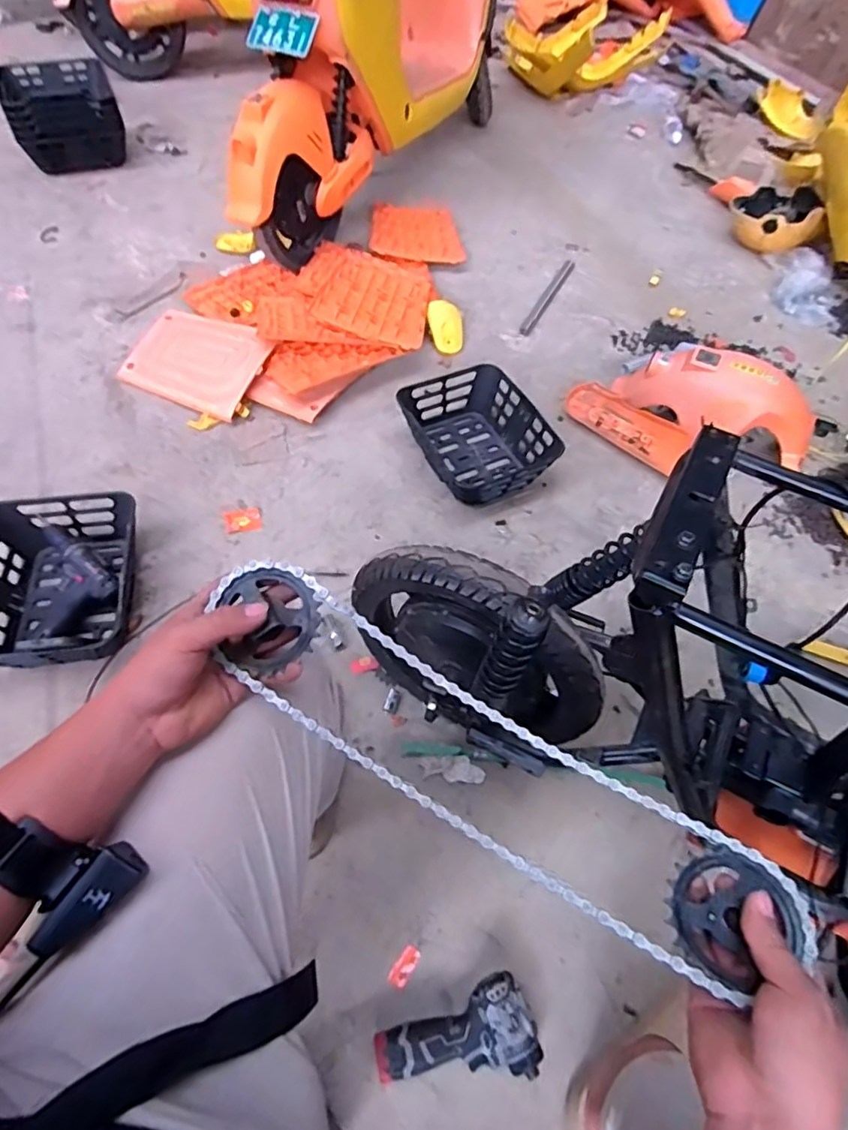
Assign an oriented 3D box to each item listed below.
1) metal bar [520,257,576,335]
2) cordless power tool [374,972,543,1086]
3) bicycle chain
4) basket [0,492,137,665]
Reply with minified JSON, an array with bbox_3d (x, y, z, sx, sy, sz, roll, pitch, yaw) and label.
[{"bbox_3d":[0.346,-0.746,1.622,0.034,0.010,0.363,26,59,11],"label":"metal bar"},{"bbox_3d":[0.044,0.608,0.738,0.197,0.052,0.108,-16,61,-14],"label":"cordless power tool"},{"bbox_3d":[0.042,0.142,0.425,0.473,0.035,0.102,32,64,9],"label":"bicycle chain"},{"bbox_3d":[-0.625,0.029,1.002,0.259,0.133,0.316,-2,59,-5],"label":"basket"}]

